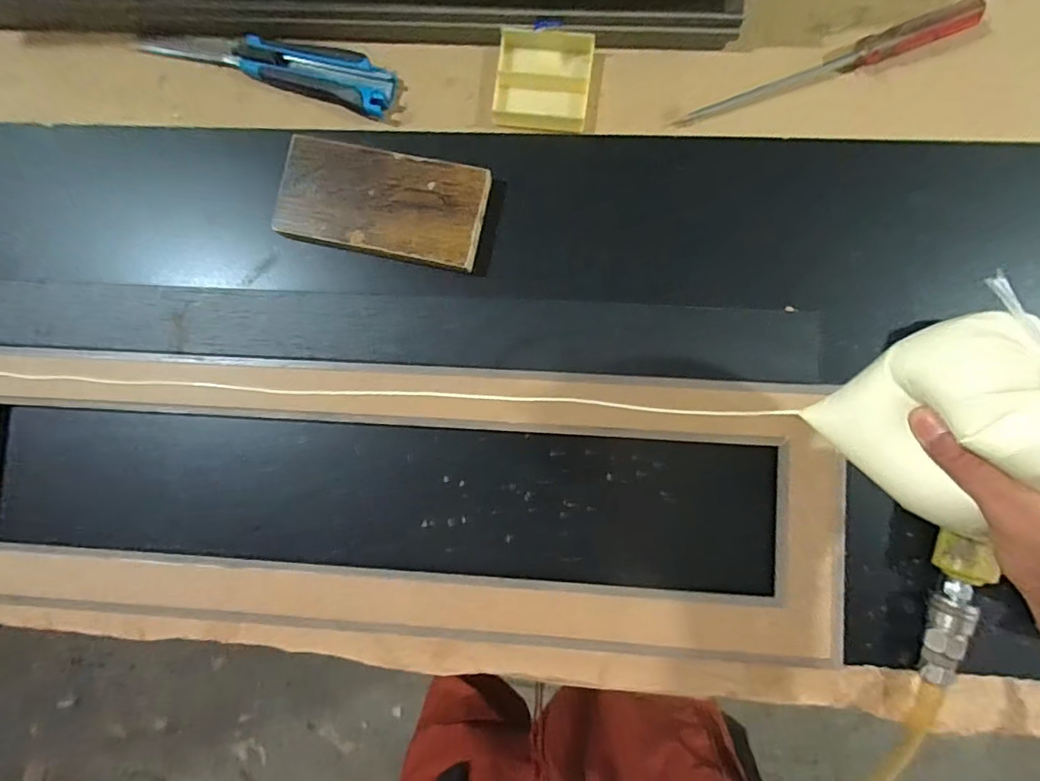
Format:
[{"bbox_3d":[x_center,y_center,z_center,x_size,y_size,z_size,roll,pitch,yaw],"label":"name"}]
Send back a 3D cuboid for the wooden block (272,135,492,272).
[{"bbox_3d":[-0.104,-0.140,0.395,0.152,0.018,0.076,12,87,4],"label":"wooden block"}]

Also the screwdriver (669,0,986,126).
[{"bbox_3d":[0.223,-0.238,0.383,0.218,0.022,0.017,-17,85,2],"label":"screwdriver"}]

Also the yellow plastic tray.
[{"bbox_3d":[0.017,-0.238,0.396,0.071,0.021,0.073,8,87,4],"label":"yellow plastic tray"}]

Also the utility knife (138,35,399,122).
[{"bbox_3d":[-0.197,-0.262,0.413,0.202,0.013,0.042,18,87,4],"label":"utility knife"}]

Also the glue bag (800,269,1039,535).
[{"bbox_3d":[0.219,0.012,0.261,0.085,0.133,0.073,42,89,5],"label":"glue bag"}]

